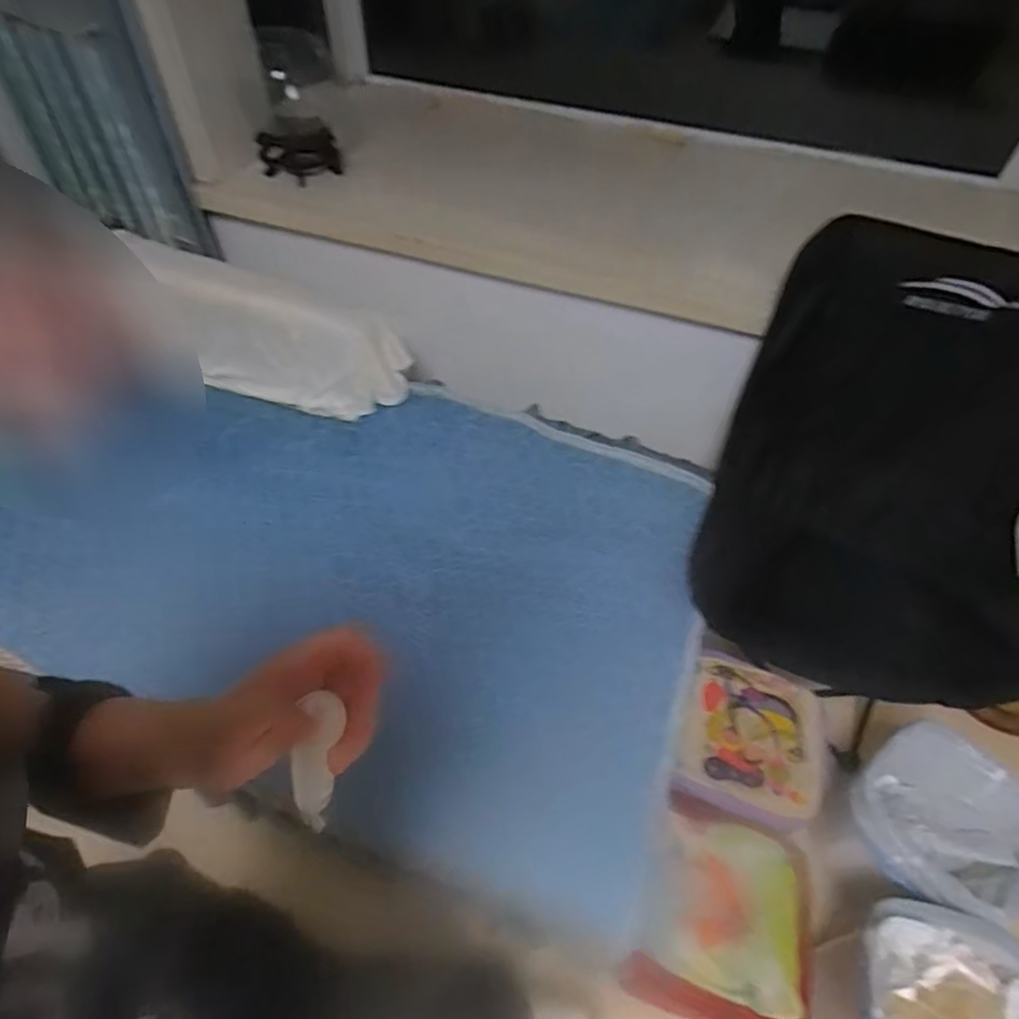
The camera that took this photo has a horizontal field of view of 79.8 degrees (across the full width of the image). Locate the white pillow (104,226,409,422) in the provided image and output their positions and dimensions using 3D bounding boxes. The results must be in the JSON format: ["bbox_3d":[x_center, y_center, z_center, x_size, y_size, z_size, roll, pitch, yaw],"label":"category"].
[{"bbox_3d":[-0.532,-0.379,1.327,0.610,0.269,0.196,12,53,5],"label":"white pillow"}]

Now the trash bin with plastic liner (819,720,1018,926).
[{"bbox_3d":[0.712,0.563,1.051,0.255,0.249,0.243,-1,53,1],"label":"trash bin with plastic liner"}]

